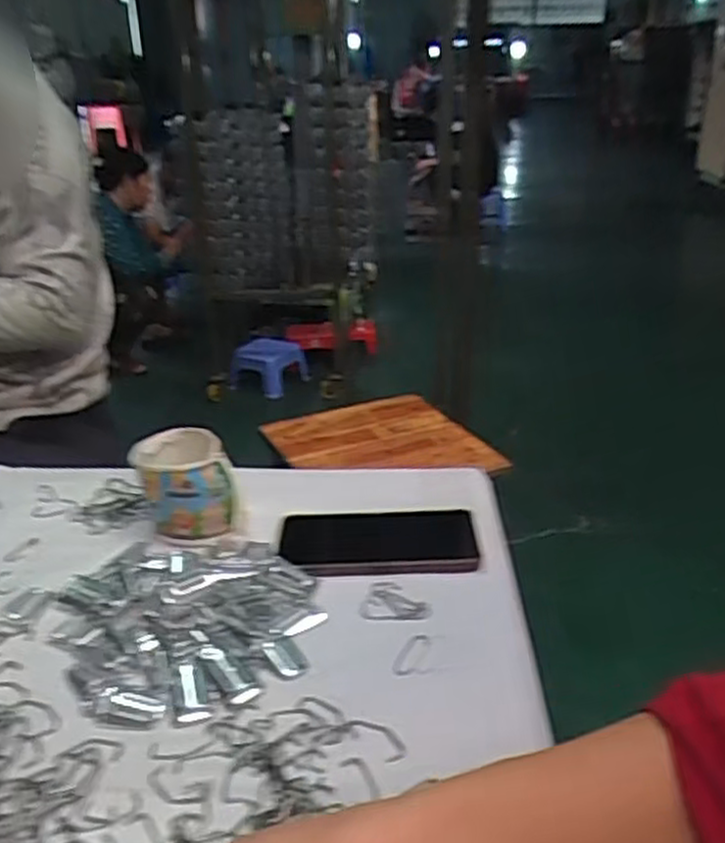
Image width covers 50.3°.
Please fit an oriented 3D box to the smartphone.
[{"bbox_3d":[0.012,0.100,0.647,0.162,0.008,0.082,-1,25,0],"label":"smartphone"}]

